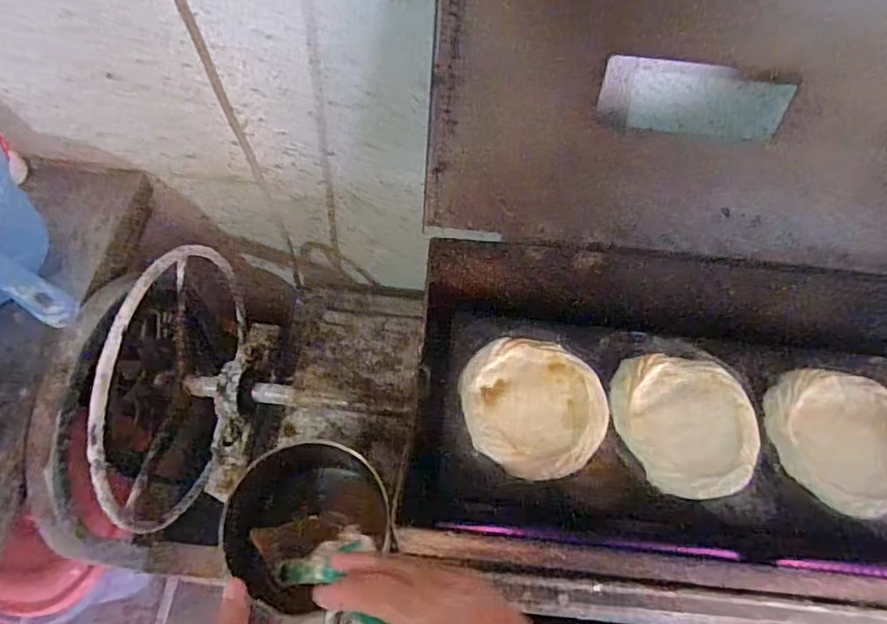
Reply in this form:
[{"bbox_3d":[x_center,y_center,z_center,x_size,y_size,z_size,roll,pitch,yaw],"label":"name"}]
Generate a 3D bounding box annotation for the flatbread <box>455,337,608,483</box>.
[{"bbox_3d":[0.086,0.089,0.543,0.140,0.013,0.131,1,61,-2],"label":"flatbread"}]

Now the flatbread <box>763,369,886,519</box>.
[{"bbox_3d":[0.394,0.120,0.544,0.137,0.022,0.139,1,61,-2],"label":"flatbread"}]

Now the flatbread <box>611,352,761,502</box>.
[{"bbox_3d":[0.235,0.109,0.546,0.138,0.011,0.131,0,69,0],"label":"flatbread"}]

